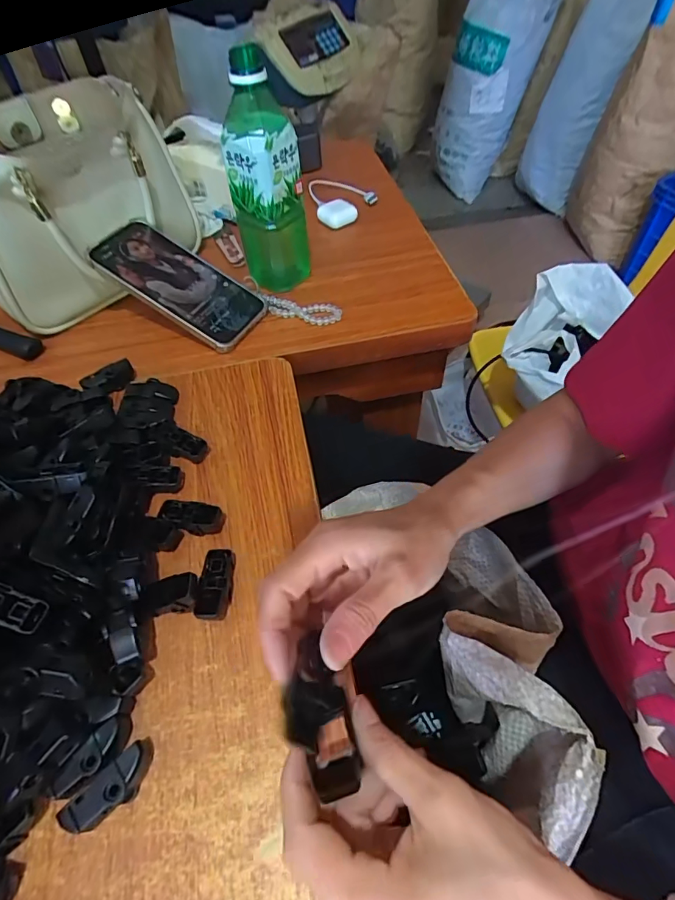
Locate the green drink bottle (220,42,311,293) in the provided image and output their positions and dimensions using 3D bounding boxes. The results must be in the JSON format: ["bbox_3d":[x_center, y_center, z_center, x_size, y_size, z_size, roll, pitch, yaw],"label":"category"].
[{"bbox_3d":[-0.070,-0.265,0.458,0.073,0.196,0.070,-8,53,-5],"label":"green drink bottle"}]

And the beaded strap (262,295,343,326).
[{"bbox_3d":[-0.038,-0.151,0.483,0.084,0.009,0.029,5,53,6],"label":"beaded strap"}]

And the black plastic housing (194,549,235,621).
[{"bbox_3d":[-0.080,0.090,0.300,0.021,0.021,0.048,-4,52,-1],"label":"black plastic housing"}]

